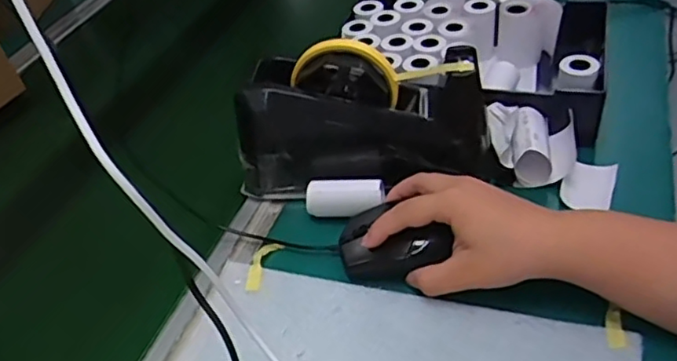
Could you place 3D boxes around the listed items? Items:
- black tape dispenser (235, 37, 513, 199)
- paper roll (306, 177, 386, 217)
[{"bbox_3d":[0.024,-0.048,0.496,0.208,0.105,0.071,1,43,11],"label":"black tape dispenser"},{"bbox_3d":[0.006,0.012,0.495,0.068,0.023,0.027,-5,41,21],"label":"paper roll"}]

